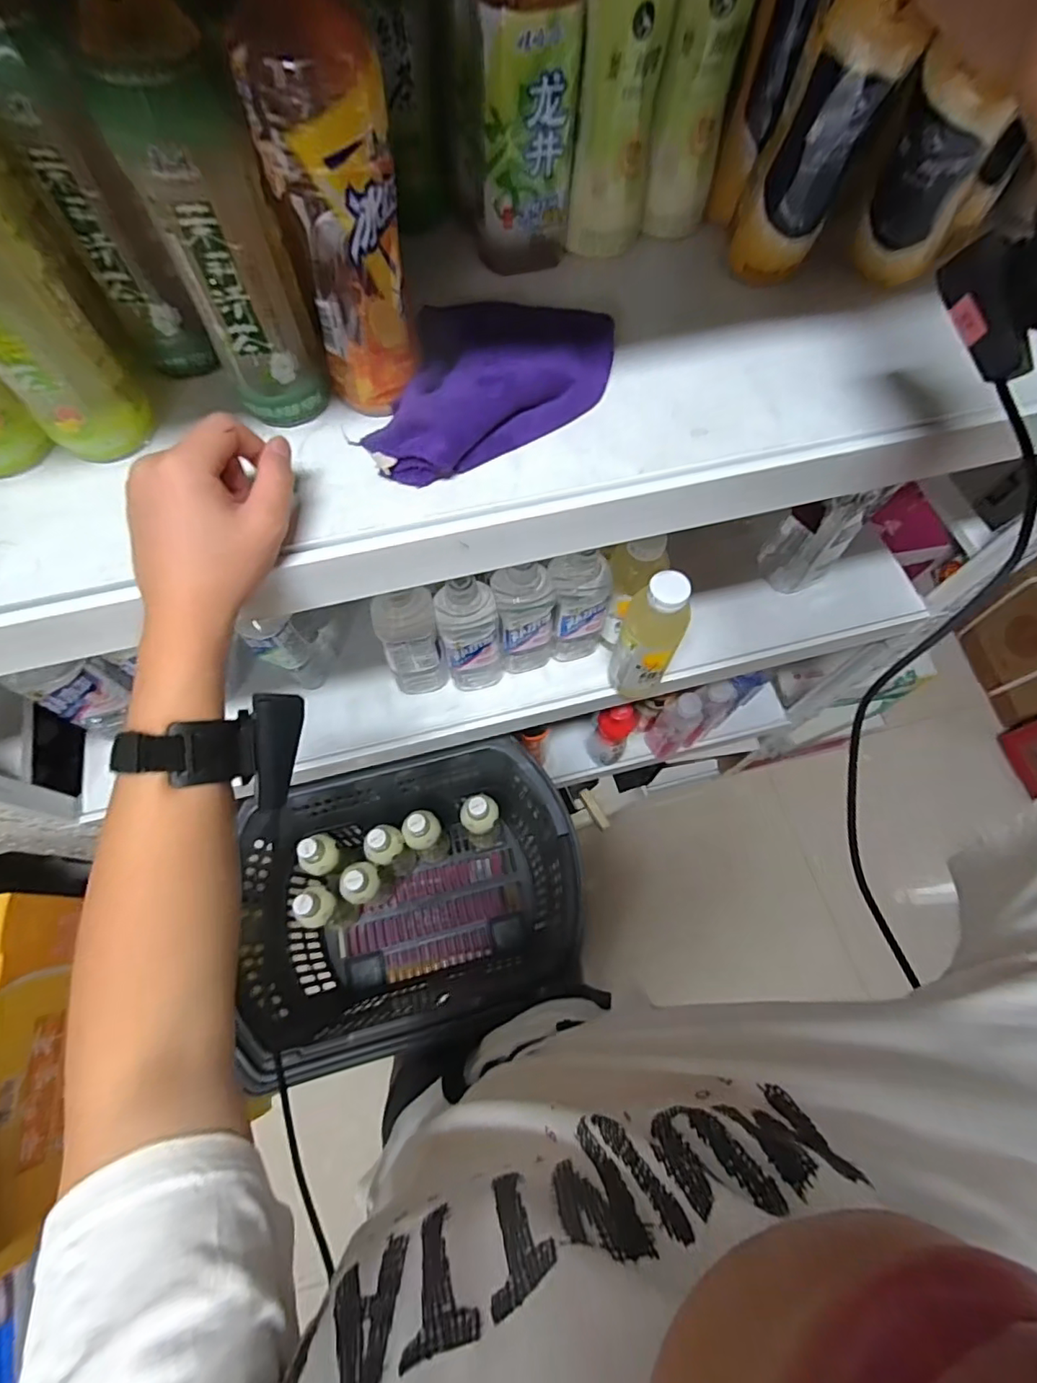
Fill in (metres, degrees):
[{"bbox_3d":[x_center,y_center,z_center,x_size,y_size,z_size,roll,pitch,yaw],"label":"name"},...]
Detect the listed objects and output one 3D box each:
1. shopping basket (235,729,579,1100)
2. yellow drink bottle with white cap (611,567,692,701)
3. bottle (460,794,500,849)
[{"bbox_3d":[-0.160,0.317,0.881,0.470,0.369,0.357,-18,68,-8],"label":"shopping basket"},{"bbox_3d":[0.144,-0.053,0.616,0.065,0.194,0.056,12,67,5],"label":"yellow drink bottle with white cap"},{"bbox_3d":[-0.064,0.233,0.992,0.071,0.222,0.063,-16,68,-7],"label":"bottle"}]

